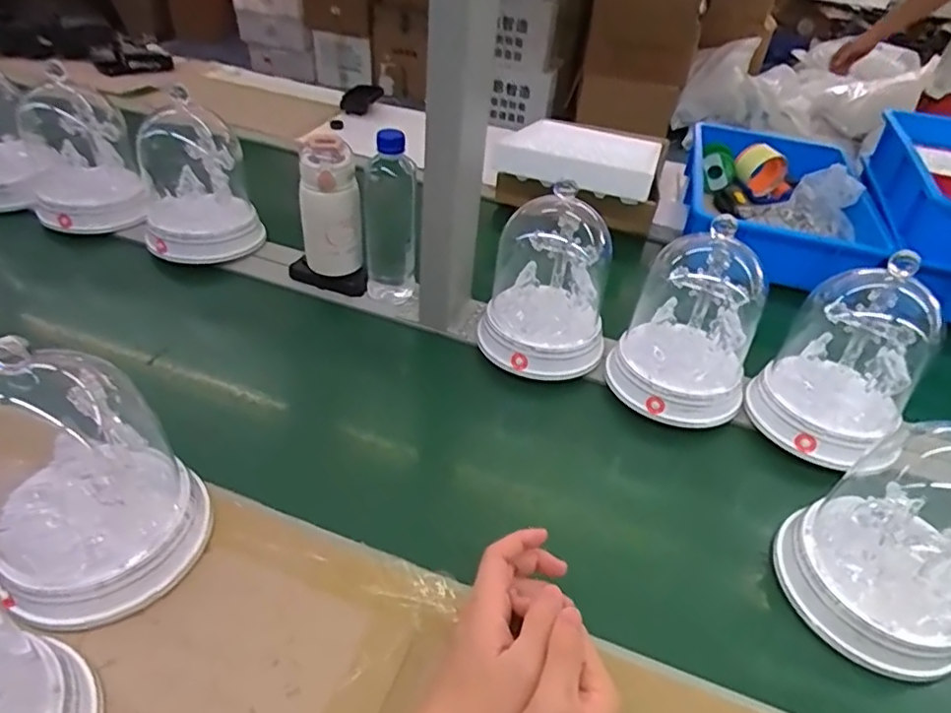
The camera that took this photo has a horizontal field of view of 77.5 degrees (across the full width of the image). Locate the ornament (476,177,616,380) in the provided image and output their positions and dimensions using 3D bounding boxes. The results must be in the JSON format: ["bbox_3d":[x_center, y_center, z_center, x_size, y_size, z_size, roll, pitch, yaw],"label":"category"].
[{"bbox_3d":[0.084,-0.089,0.674,0.138,0.195,0.125,9,42,4],"label":"ornament"}]

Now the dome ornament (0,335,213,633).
[{"bbox_3d":[-0.280,0.081,0.425,0.131,0.191,0.128,-23,49,-28],"label":"dome ornament"}]

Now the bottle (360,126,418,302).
[{"bbox_3d":[-0.106,-0.169,0.727,0.064,0.214,0.059,-1,42,-7],"label":"bottle"}]

